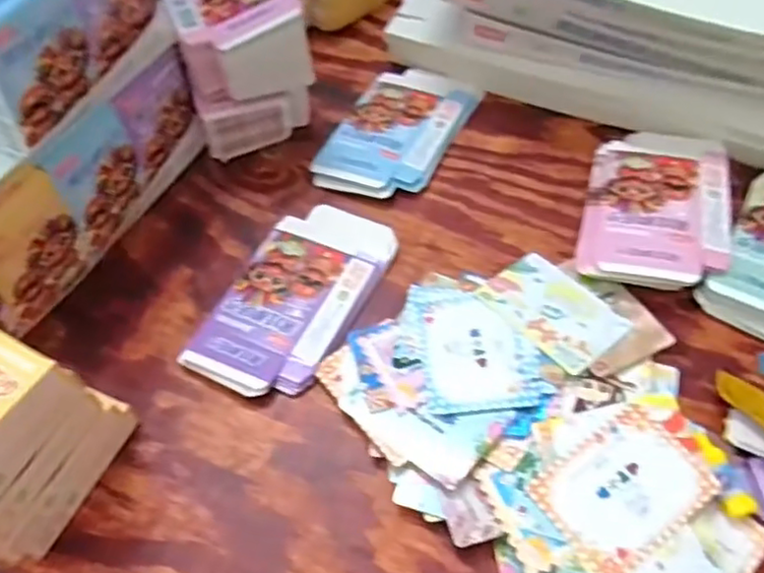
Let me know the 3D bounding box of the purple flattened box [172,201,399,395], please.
[{"bbox_3d":[-0.059,0.005,0.455,0.086,0.011,0.151,22,60,16],"label":"purple flattened box"}]

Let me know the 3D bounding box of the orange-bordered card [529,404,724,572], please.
[{"bbox_3d":[0.132,0.109,0.367,0.089,0.004,0.064,-32,60,-18],"label":"orange-bordered card"}]

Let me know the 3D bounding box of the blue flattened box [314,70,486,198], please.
[{"bbox_3d":[0.013,-0.128,0.544,0.089,0.016,0.148,22,60,16],"label":"blue flattened box"}]

